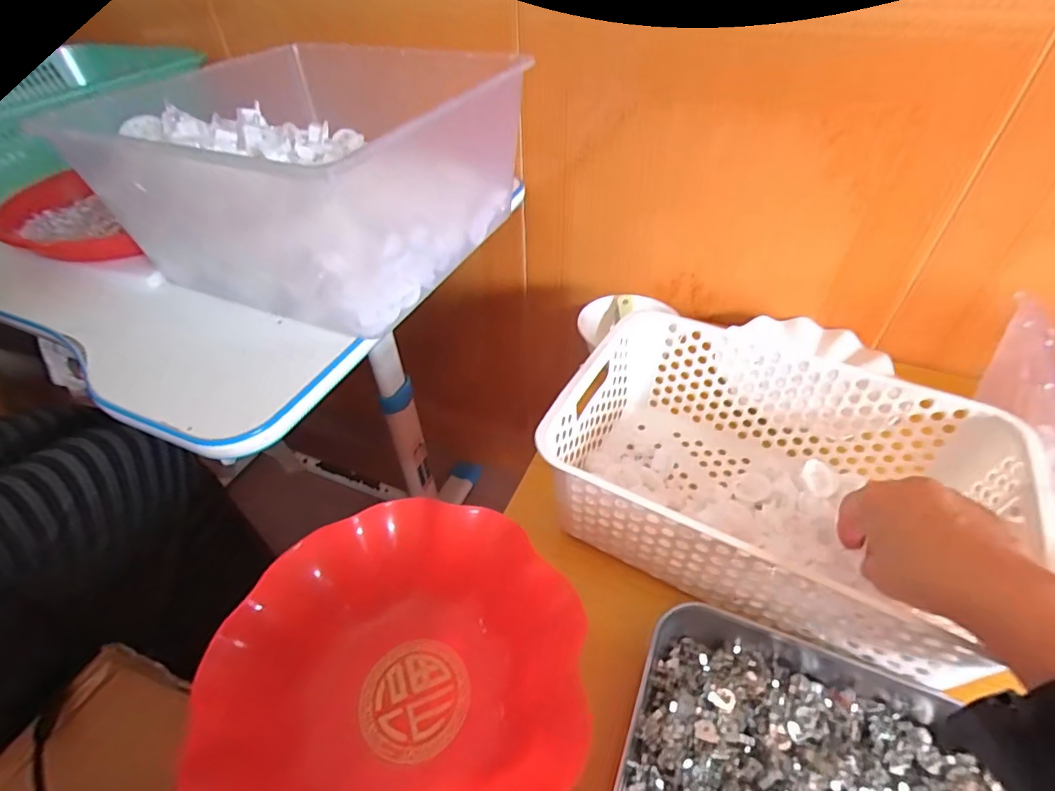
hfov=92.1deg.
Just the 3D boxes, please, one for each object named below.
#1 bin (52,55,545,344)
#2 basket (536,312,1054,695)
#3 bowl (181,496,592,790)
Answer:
[{"bbox_3d":[-0.163,-0.202,0.463,0.242,0.137,0.295,19,48,20],"label":"bin"},{"bbox_3d":[0.181,0.066,0.402,0.299,0.112,0.202,22,49,22],"label":"basket"},{"bbox_3d":[-0.079,0.183,0.326,0.217,0.066,0.218,-1,45,1],"label":"bowl"}]

